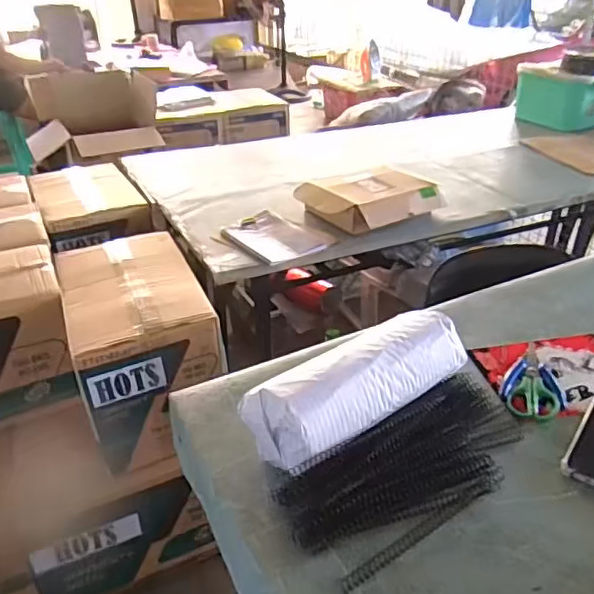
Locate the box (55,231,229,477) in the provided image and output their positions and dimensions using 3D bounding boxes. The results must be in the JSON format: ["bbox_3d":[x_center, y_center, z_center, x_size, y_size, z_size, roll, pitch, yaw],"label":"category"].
[{"bbox_3d":[-0.340,0.088,1.229,0.263,0.289,0.451,-14,34,-21],"label":"box"}]

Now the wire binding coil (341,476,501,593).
[{"bbox_3d":[0.118,0.214,0.531,0.191,0.008,0.015,-20,36,-28],"label":"wire binding coil"}]

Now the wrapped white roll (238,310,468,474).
[{"bbox_3d":[0.074,0.088,0.620,0.257,0.071,0.092,-20,36,-28],"label":"wrapped white roll"}]

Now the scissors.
[{"bbox_3d":[0.290,0.102,0.711,0.068,0.009,0.133,7,32,14],"label":"scissors"}]

